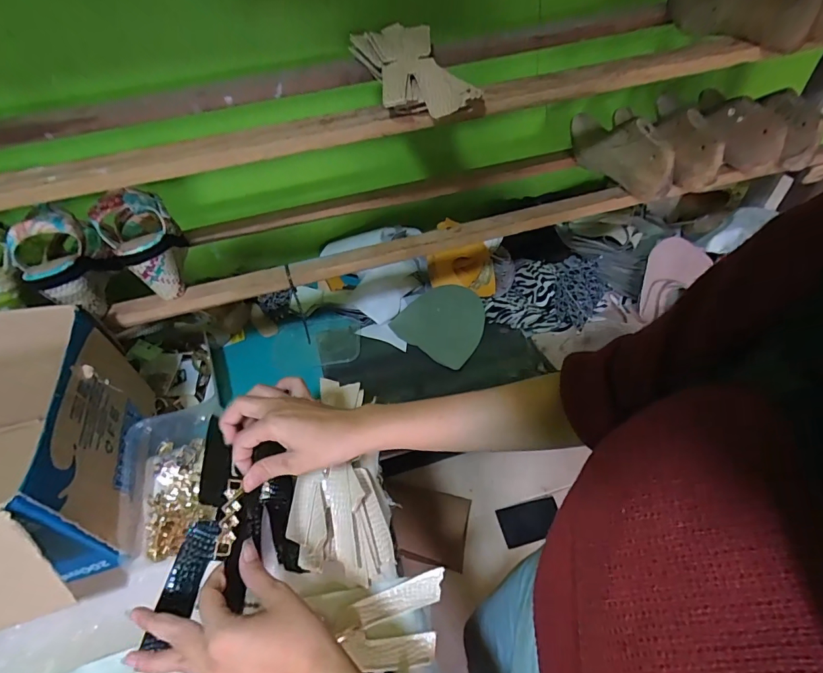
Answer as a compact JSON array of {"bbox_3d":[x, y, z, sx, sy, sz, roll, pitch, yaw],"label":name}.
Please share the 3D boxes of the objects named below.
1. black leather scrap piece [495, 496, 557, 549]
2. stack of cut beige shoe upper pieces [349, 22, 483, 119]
[{"bbox_3d":[0.326,0.510,1.200,0.161,0.009,0.100,-15,65,-2],"label":"black leather scrap piece"},{"bbox_3d":[-0.006,-0.338,0.542,0.102,0.038,0.250,-16,49,-10],"label":"stack of cut beige shoe upper pieces"}]

